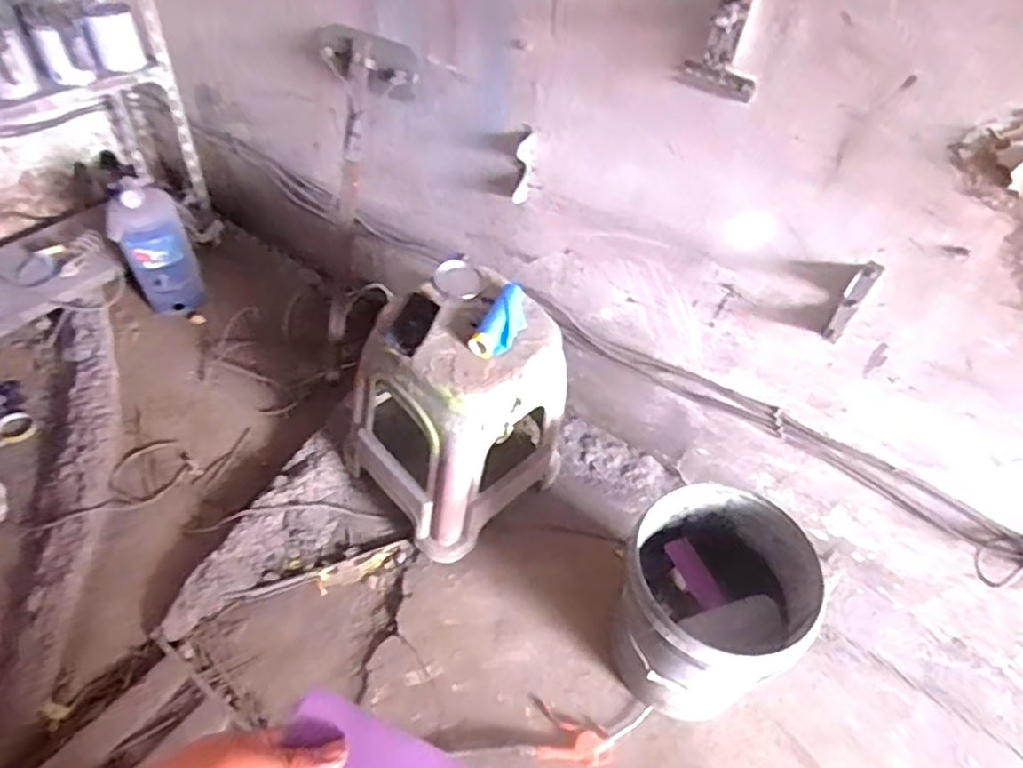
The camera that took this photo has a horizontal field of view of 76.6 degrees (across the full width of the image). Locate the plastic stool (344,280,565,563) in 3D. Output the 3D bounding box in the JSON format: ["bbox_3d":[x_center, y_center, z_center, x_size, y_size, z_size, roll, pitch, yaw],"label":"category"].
[{"bbox_3d":[-0.117,0.040,1.362,0.392,0.506,0.371,-31,59,-28],"label":"plastic stool"}]

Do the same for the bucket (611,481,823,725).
[{"bbox_3d":[0.353,0.428,1.213,0.290,0.386,0.306,3,50,-4],"label":"bucket"}]

